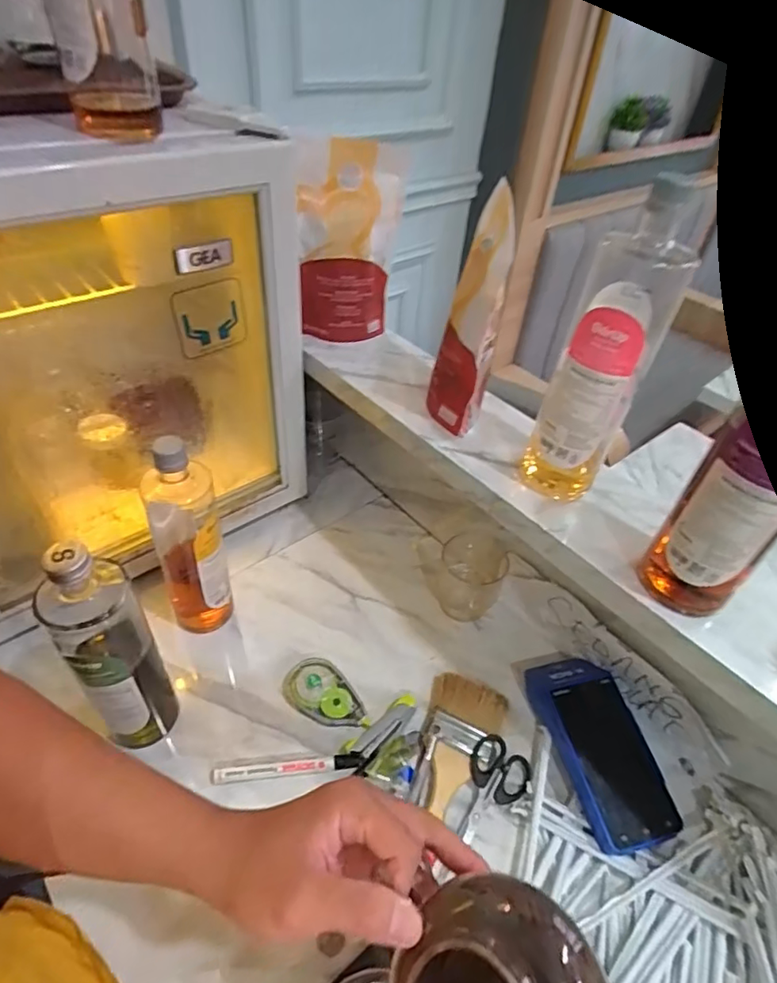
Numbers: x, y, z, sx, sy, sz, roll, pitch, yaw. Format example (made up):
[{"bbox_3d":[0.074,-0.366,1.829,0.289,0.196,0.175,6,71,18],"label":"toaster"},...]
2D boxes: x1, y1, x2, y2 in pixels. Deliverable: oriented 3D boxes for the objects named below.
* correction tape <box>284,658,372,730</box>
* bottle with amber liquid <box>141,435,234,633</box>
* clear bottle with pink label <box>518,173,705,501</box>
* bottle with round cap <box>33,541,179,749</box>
[{"bbox_3d":[-0.071,0.235,0.625,0.060,0.024,0.104,-34,57,-32],"label":"correction tape"},{"bbox_3d":[-0.223,0.052,0.614,0.077,0.267,0.085,-16,49,-20],"label":"bottle with amber liquid"},{"bbox_3d":[0.176,-0.105,0.454,0.064,0.263,0.053,30,49,23],"label":"clear bottle with pink label"},{"bbox_3d":[-0.248,0.152,0.503,0.074,0.266,0.069,-26,52,-29],"label":"bottle with round cap"}]

